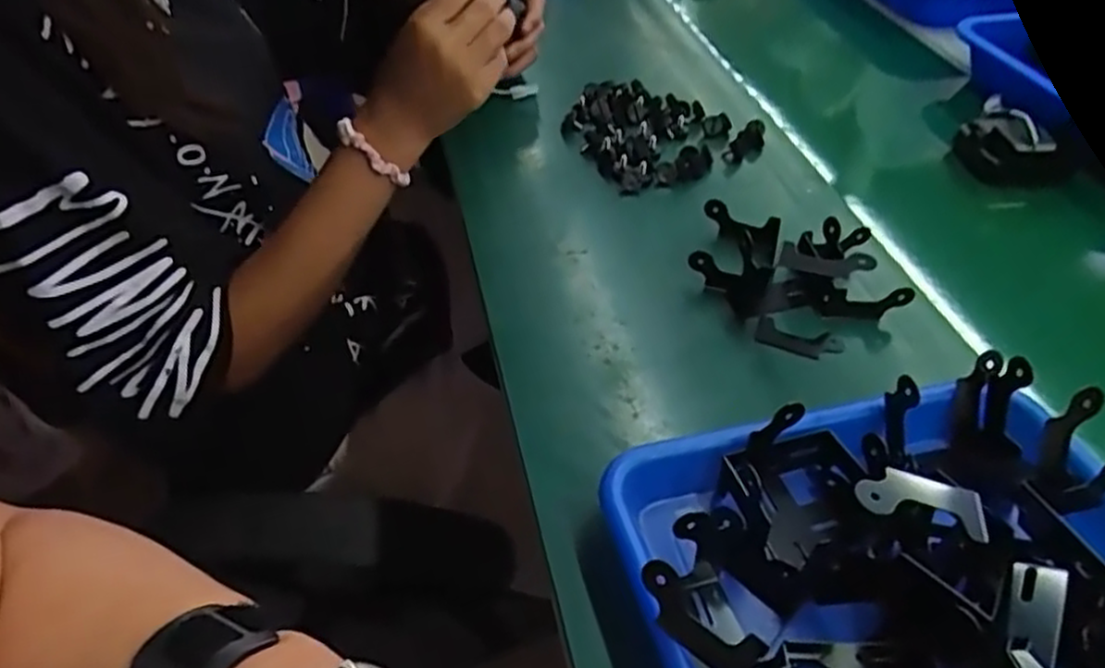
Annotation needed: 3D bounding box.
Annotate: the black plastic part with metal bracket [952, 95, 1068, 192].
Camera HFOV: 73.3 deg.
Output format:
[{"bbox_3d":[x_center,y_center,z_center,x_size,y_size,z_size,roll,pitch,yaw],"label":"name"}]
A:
[{"bbox_3d":[0.380,-0.151,0.613,0.046,0.047,0.073,-11,46,-13],"label":"black plastic part with metal bracket"}]

